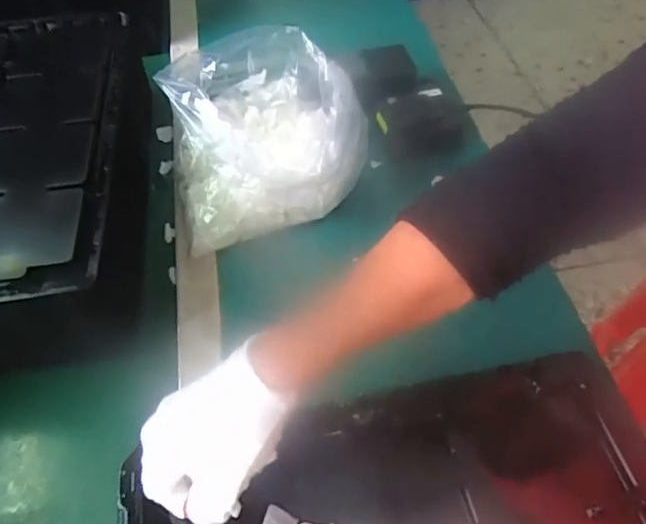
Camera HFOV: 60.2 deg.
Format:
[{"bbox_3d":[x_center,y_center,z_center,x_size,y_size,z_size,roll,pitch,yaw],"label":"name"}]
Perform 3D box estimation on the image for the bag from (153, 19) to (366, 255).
[{"bbox_3d":[-0.051,-0.120,0.548,0.191,0.120,0.169,-11,52,-6],"label":"bag"}]

